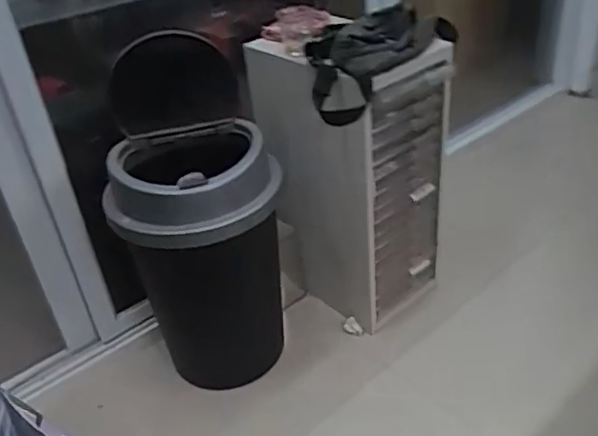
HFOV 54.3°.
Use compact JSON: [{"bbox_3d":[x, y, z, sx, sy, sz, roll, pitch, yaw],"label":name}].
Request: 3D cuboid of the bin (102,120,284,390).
[{"bbox_3d":[-0.196,0.100,1.300,0.328,0.552,0.299,-4,34,1],"label":"bin"}]

